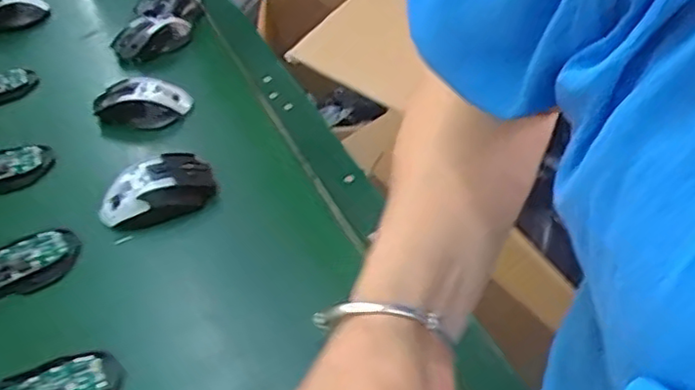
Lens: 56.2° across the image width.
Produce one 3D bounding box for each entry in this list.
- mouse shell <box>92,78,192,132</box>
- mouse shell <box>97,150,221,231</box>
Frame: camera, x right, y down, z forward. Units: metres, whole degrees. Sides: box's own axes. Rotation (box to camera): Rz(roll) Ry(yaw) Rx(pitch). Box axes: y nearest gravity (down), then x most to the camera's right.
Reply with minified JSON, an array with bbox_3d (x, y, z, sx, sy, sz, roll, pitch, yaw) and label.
[{"bbox_3d":[-0.254,-0.113,0.798,0.116,0.037,0.069,-6,43,-2],"label":"mouse shell"},{"bbox_3d":[-0.197,-0.005,0.674,0.118,0.036,0.073,-24,47,-19],"label":"mouse shell"}]

